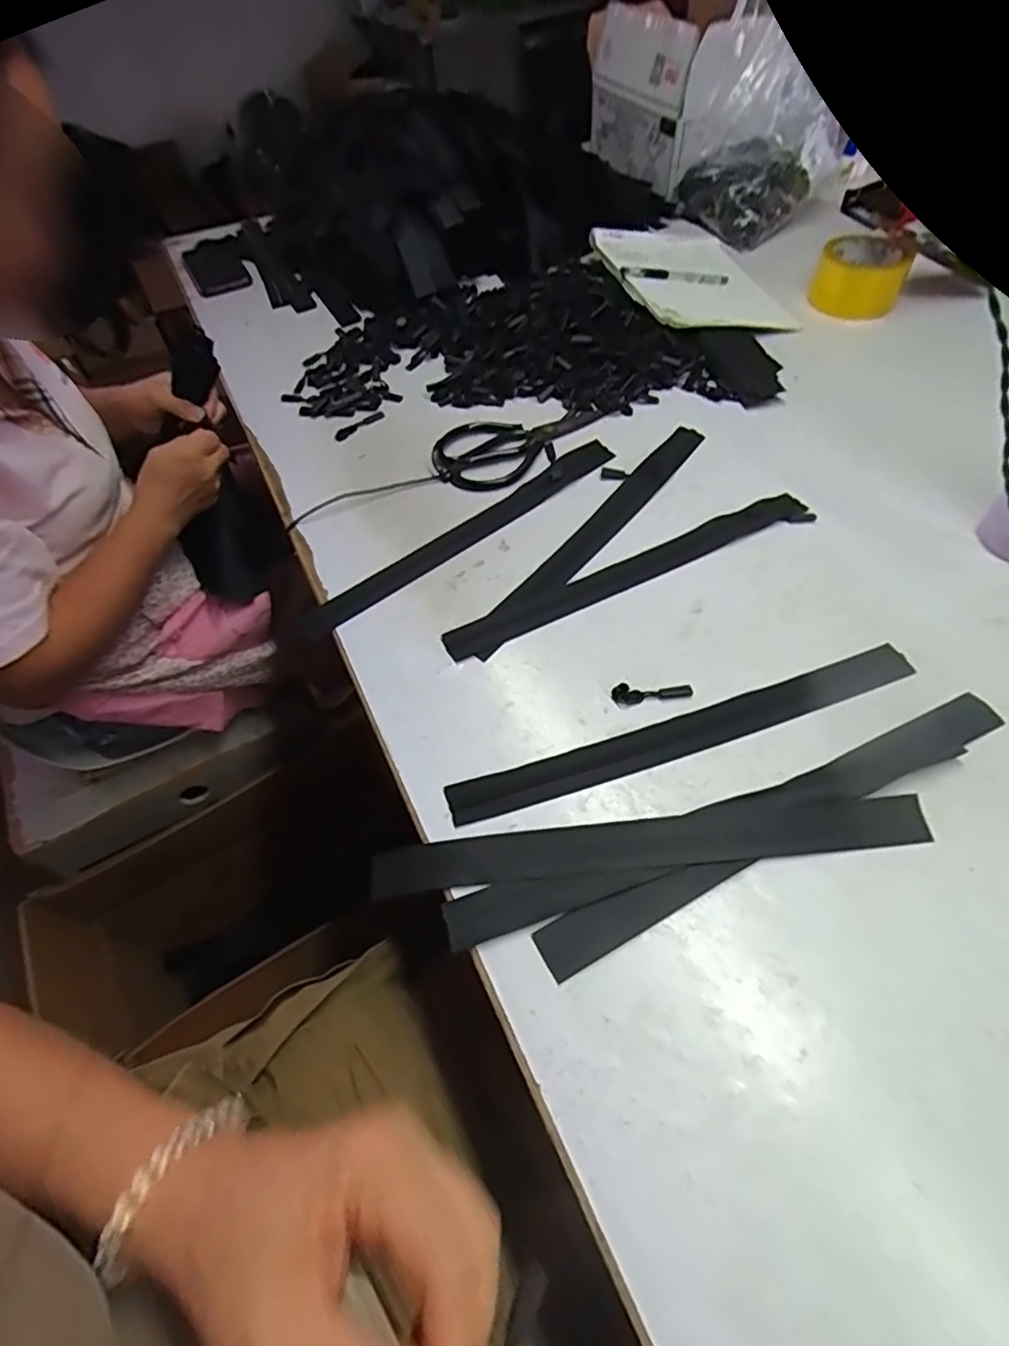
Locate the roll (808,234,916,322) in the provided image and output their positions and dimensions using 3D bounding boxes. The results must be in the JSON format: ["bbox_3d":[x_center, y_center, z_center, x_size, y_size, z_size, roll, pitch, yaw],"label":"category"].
[{"bbox_3d":[0.441,-0.495,0.751,0.103,0.057,0.095,24,60,19],"label":"roll"}]

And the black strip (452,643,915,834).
[{"bbox_3d":[0.132,0.043,0.435,0.350,0.004,0.034,-17,56,-8],"label":"black strip"}]

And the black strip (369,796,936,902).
[{"bbox_3d":[0.090,0.109,0.389,0.349,0.004,0.034,-6,55,0],"label":"black strip"}]

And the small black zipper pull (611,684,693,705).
[{"bbox_3d":[0.110,0.015,0.451,0.059,0.006,0.013,-2,55,2],"label":"small black zipper pull"}]

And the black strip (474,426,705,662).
[{"bbox_3d":[0.087,-0.134,0.562,0.032,0.005,0.354,34,64,21],"label":"black strip"}]

